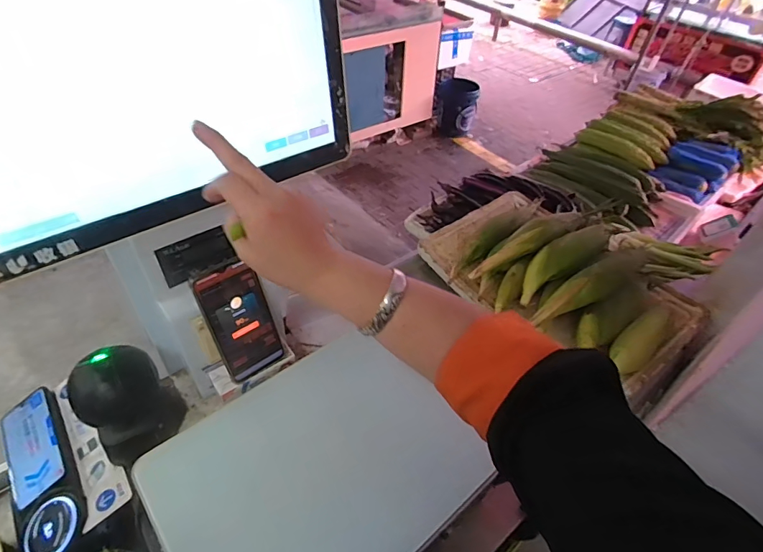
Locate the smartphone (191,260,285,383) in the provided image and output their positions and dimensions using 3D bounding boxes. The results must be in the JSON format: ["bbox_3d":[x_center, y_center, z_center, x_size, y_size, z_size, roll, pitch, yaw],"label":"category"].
[{"bbox_3d":[-0.172,0.059,0.539,0.073,0.156,0.010,-33,35,-32],"label":"smartphone"}]

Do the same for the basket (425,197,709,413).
[{"bbox_3d":[0.379,-0.022,0.915,0.351,0.151,0.546,-31,56,-31],"label":"basket"}]

